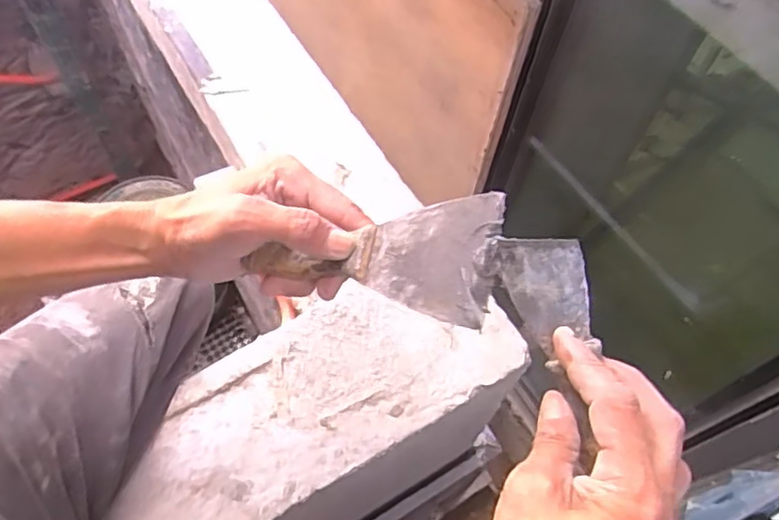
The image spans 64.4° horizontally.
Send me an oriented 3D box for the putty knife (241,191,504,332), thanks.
[{"bbox_3d":[-0.015,0.003,0.356,0.159,0.015,0.067,-4,58,28],"label":"putty knife"}]

